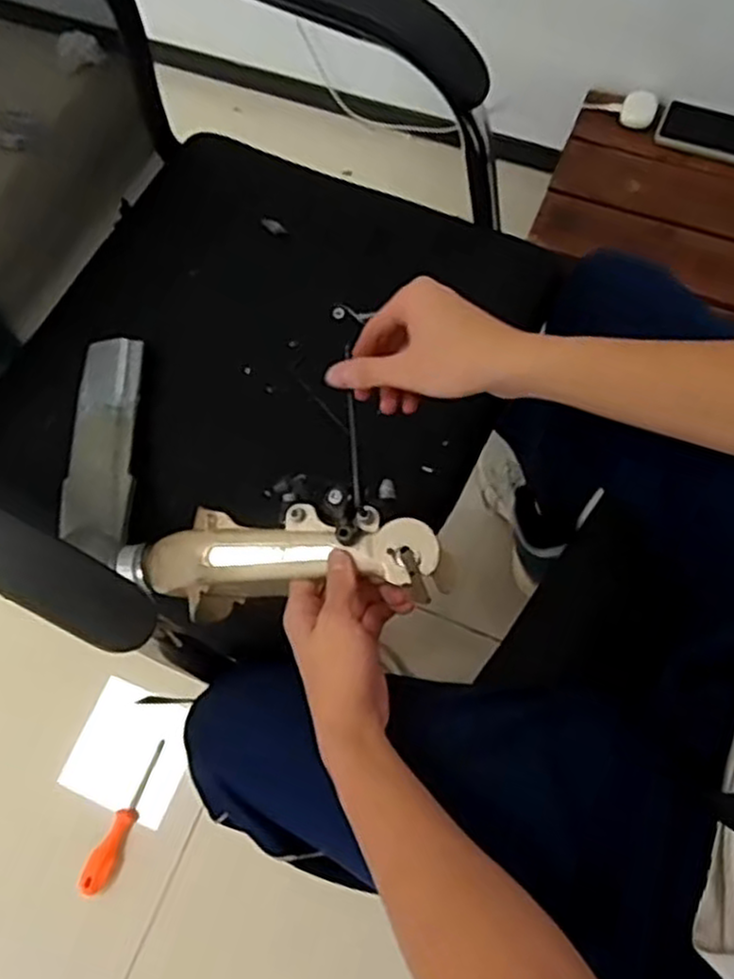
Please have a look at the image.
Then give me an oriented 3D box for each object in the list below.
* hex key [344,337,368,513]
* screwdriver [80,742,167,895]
[{"bbox_3d":[-0.009,-0.046,0.539,0.007,0.033,0.126,-4,79,1],"label":"hex key"},{"bbox_3d":[-0.325,0.436,1.015,0.034,0.035,0.197,17,73,9],"label":"screwdriver"}]

